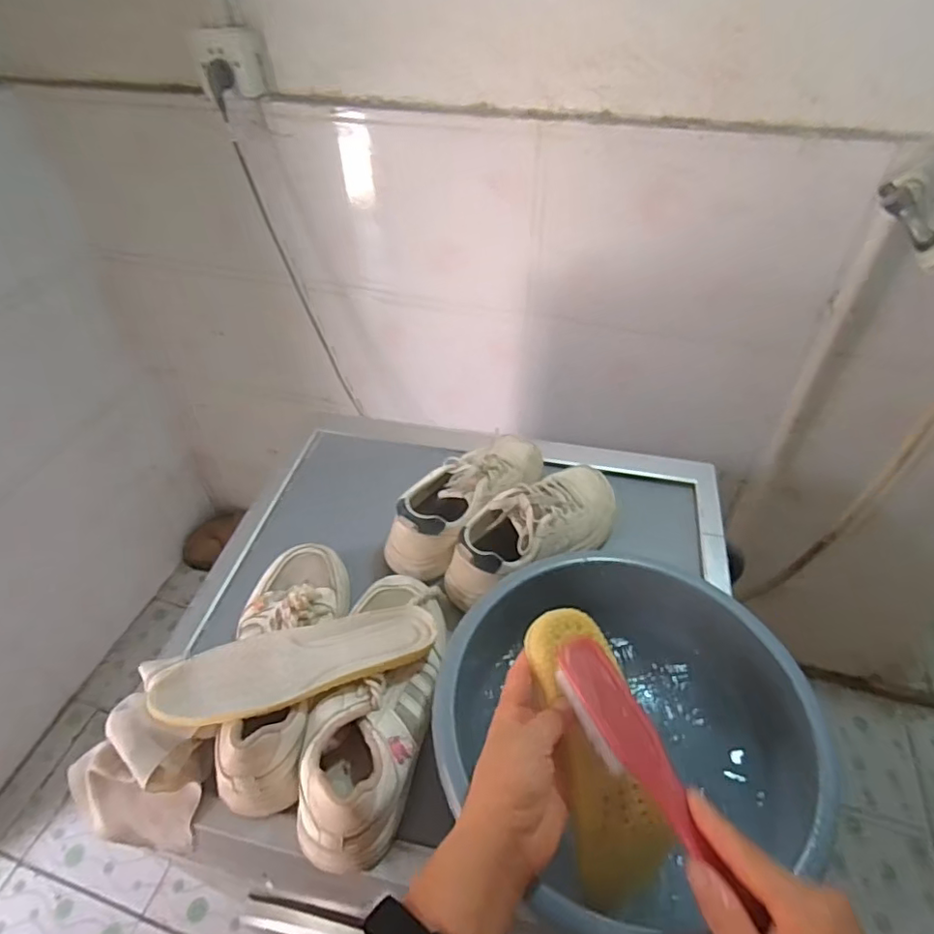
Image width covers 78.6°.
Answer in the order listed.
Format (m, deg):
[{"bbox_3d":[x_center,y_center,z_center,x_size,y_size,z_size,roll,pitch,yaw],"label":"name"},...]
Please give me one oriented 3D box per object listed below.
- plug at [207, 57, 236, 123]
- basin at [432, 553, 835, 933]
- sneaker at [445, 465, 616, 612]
[{"bbox_3d":[-0.374,-0.583,0.881,0.039,0.074,0.024,-15,47,-13],"label":"plug"},{"bbox_3d":[0.120,0.215,0.486,0.298,0.104,0.257,-17,47,-15],"label":"basin"},{"bbox_3d":[0.081,0.067,0.650,0.240,0.079,0.091,-25,50,-22],"label":"sneaker"}]

